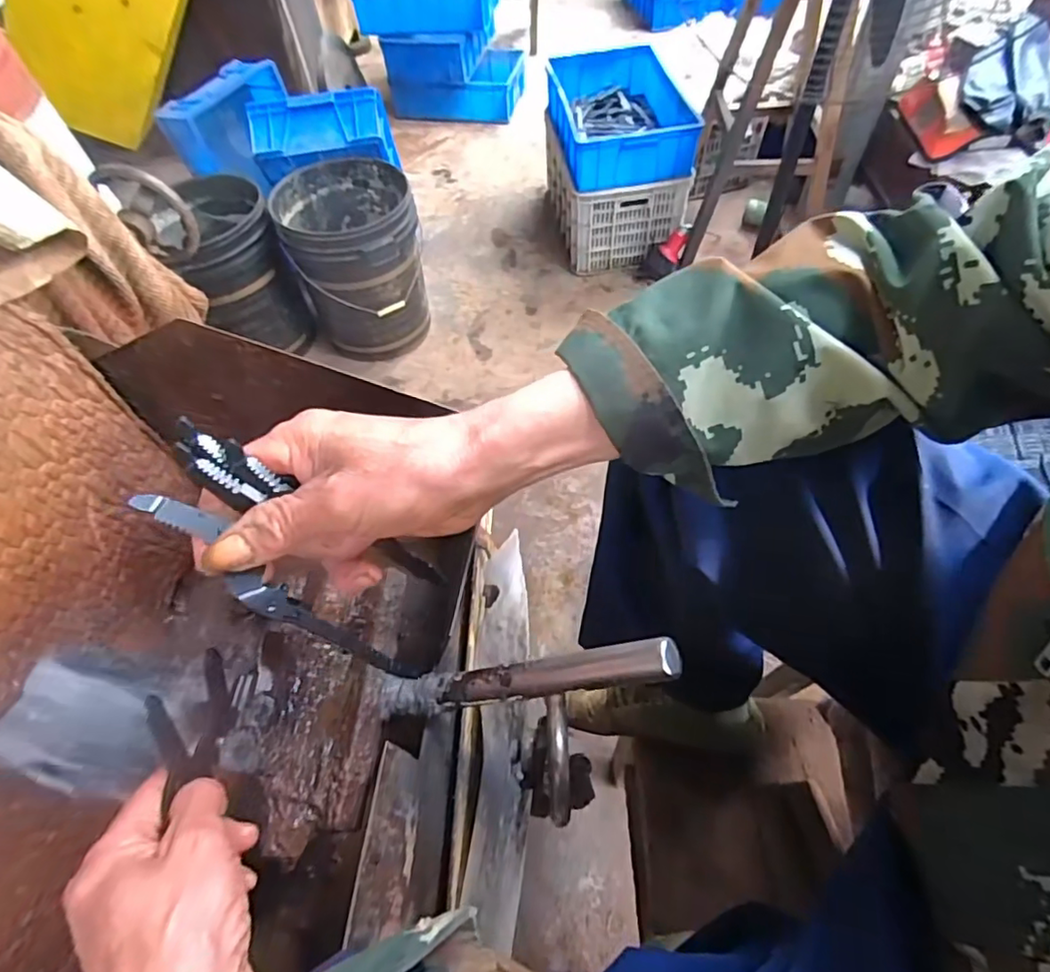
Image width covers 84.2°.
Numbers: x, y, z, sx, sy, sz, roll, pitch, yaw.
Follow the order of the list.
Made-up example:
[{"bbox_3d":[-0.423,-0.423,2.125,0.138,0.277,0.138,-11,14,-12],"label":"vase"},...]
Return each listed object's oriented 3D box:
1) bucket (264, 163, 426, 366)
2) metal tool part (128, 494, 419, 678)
[{"bbox_3d":[-0.456,-0.606,1.636,0.343,0.417,0.372,-15,56,-7],"label":"bucket"},{"bbox_3d":[-0.115,0.054,0.277,0.151,0.008,0.022,44,59,-19],"label":"metal tool part"}]

